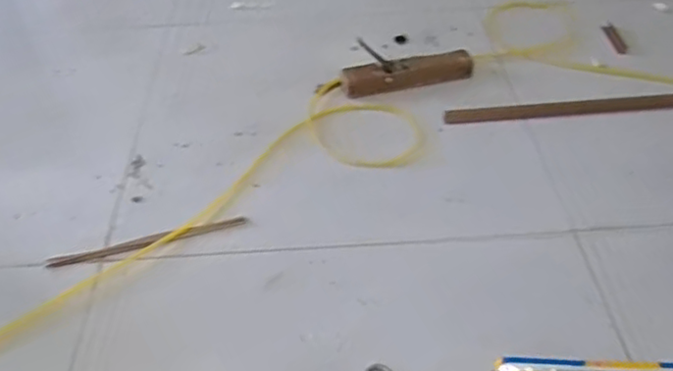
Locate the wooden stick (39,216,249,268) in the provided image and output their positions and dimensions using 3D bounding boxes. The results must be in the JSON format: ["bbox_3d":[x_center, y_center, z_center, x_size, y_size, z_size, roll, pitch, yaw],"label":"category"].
[{"bbox_3d":[-0.319,0.096,1.114,0.331,0.008,0.022,-13,44,-11],"label":"wooden stick"}]

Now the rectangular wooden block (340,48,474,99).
[{"bbox_3d":[0.153,-0.243,1.401,0.289,0.061,0.061,-12,44,-10],"label":"rectangular wooden block"}]

